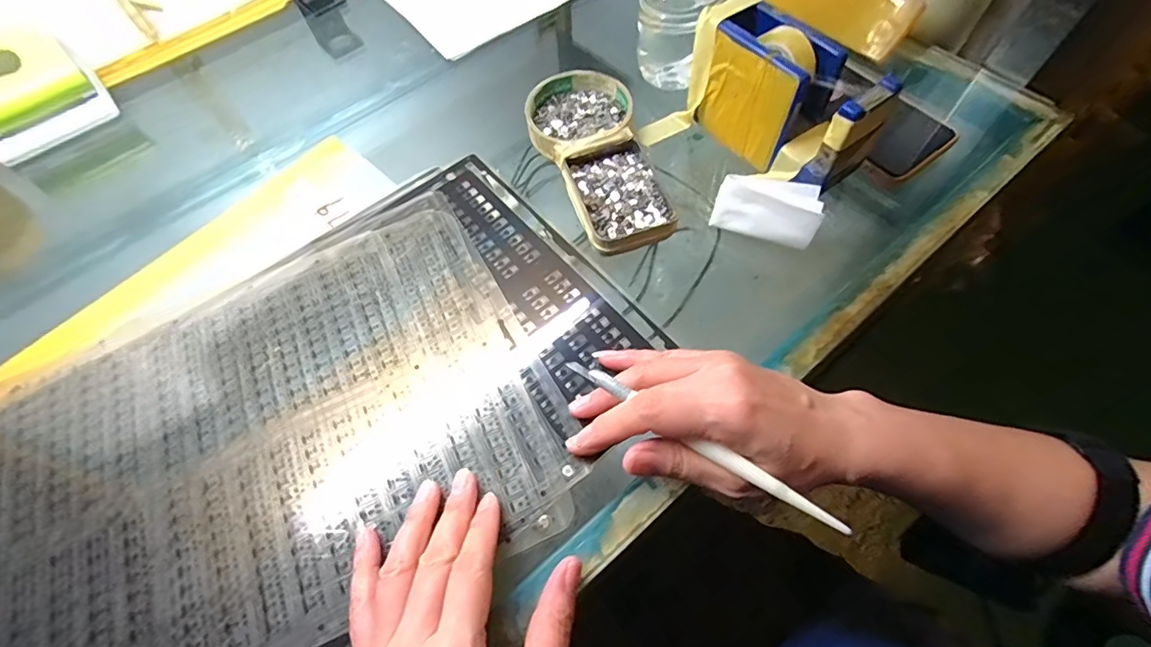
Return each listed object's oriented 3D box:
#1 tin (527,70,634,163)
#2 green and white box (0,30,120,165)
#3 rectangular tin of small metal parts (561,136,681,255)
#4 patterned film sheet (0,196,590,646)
[{"bbox_3d":[0.001,-0.168,0.401,0.081,0.014,0.082,-2,62,3],"label":"tin"},{"bbox_3d":[-0.469,-0.196,0.428,0.052,0.073,0.103,40,72,21],"label":"green and white box"},{"bbox_3d":[0.031,-0.093,0.367,0.065,0.012,0.094,-16,62,-5],"label":"rectangular tin of small metal parts"},{"bbox_3d":[-0.251,0.099,0.292,0.471,0.005,0.245,-26,64,-10],"label":"patterned film sheet"}]

